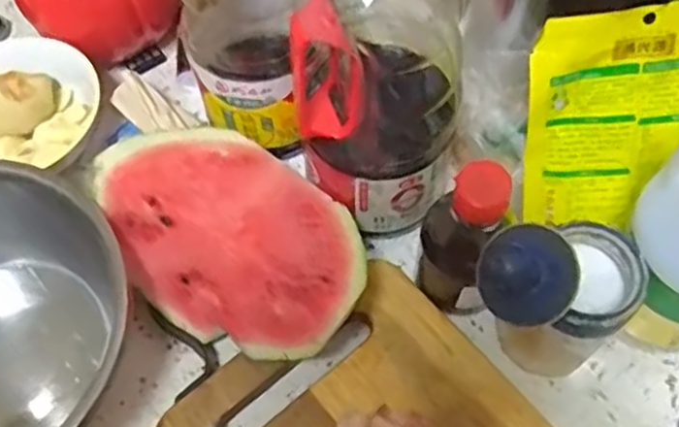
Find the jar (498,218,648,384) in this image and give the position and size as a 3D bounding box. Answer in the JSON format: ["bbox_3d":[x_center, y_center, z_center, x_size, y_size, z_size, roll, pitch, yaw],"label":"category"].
[{"bbox_3d":[0.141,0.059,0.440,0.064,0.113,0.059,-1,64,1],"label":"jar"}]

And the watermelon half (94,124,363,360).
[{"bbox_3d":[-0.063,0.018,0.459,0.168,0.087,0.118,31,69,16],"label":"watermelon half"}]

